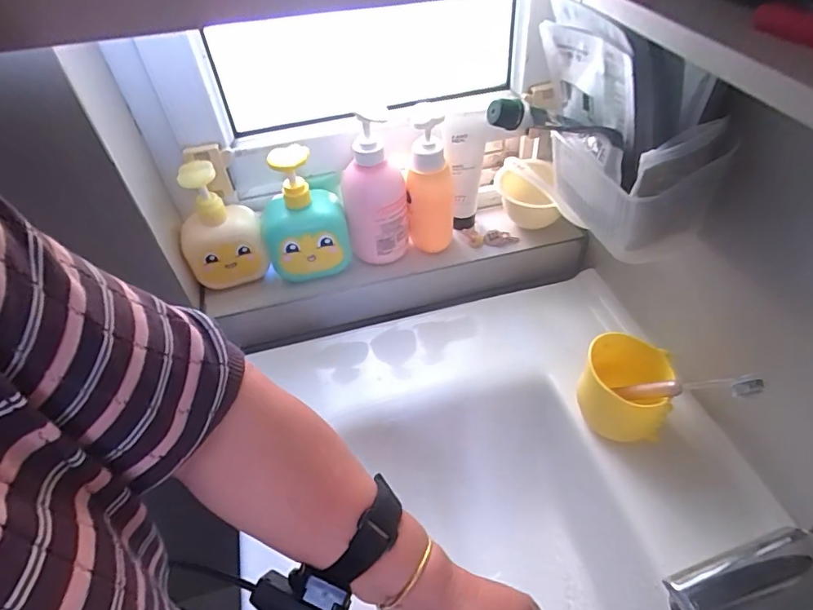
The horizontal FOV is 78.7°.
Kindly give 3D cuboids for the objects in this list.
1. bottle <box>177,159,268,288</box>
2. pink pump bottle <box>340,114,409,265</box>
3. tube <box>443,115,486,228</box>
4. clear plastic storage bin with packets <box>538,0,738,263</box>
[{"bbox_3d":[-0.225,-0.093,0.592,0.094,0.146,0.055,-14,45,-8],"label":"bottle"},{"bbox_3d":[-0.039,-0.131,0.612,0.076,0.197,0.063,-5,45,2],"label":"pink pump bottle"},{"bbox_3d":[0.077,-0.170,0.657,0.049,0.169,0.037,2,46,9],"label":"tube"},{"bbox_3d":[0.188,-0.160,0.462,0.127,0.185,0.176,-15,46,-9],"label":"clear plastic storage bin with packets"}]

